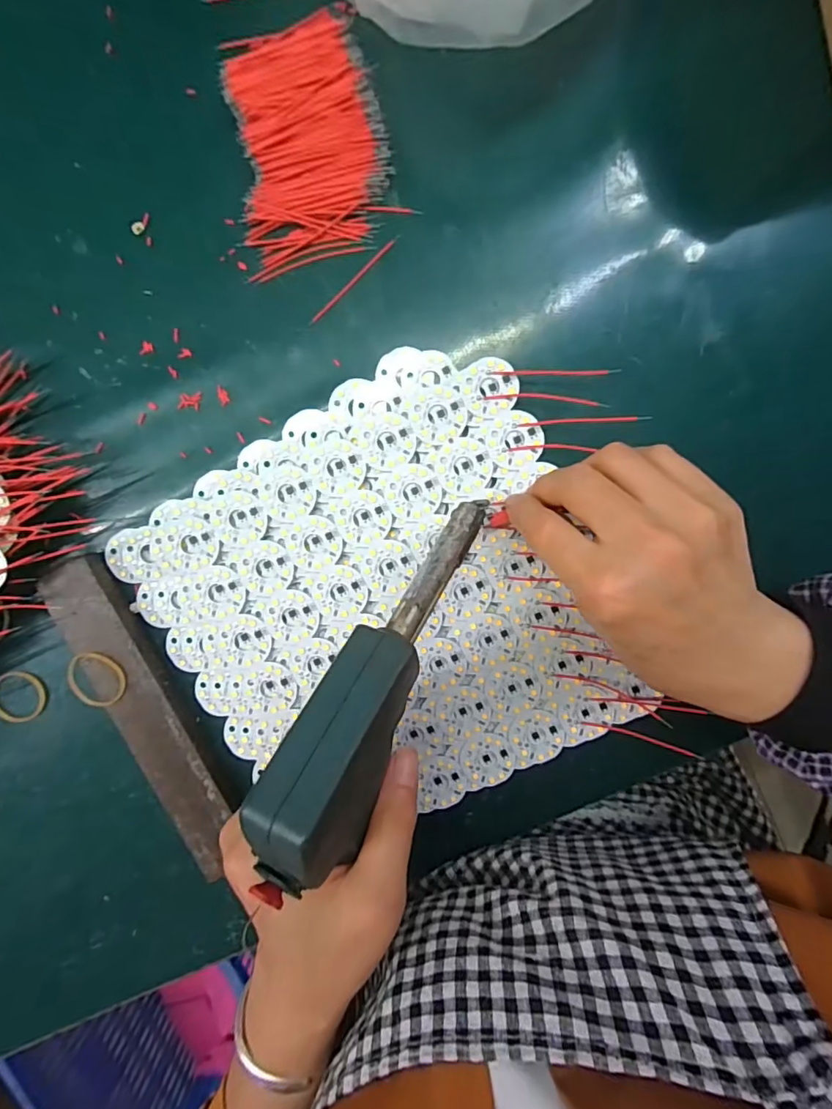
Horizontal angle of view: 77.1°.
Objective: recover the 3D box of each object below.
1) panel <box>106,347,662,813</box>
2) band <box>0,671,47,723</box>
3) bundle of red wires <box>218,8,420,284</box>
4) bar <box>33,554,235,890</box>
[{"bbox_3d":[-0.017,0.032,0.295,0.237,0.011,0.235,-31,94,7],"label":"panel"},{"bbox_3d":[-0.236,0.085,0.310,0.032,0.006,0.031,0,97,4],"label":"band"},{"bbox_3d":[-0.058,-0.214,0.268,0.081,0.012,0.110,-13,96,5],"label":"bundle of red wires"},{"bbox_3d":[-0.153,0.092,0.300,0.035,0.013,0.190,-28,94,6],"label":"bar"}]

